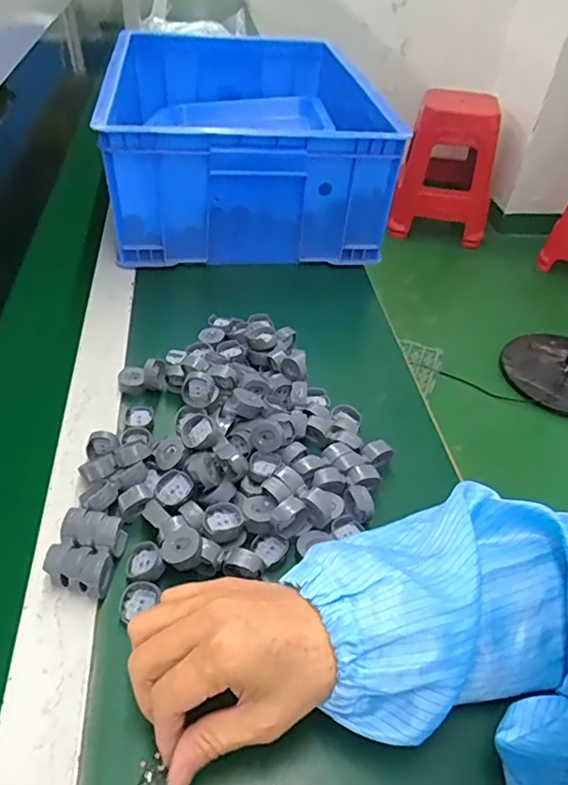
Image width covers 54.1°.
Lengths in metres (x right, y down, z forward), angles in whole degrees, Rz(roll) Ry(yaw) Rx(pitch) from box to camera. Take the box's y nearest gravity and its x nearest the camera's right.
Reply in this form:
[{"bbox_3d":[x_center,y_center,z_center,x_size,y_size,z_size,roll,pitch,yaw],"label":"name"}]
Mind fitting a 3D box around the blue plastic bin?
[{"bbox_3d":[-0.072,-0.378,0.813,0.352,0.160,0.458,-4,43,-9],"label":"blue plastic bin"}]

